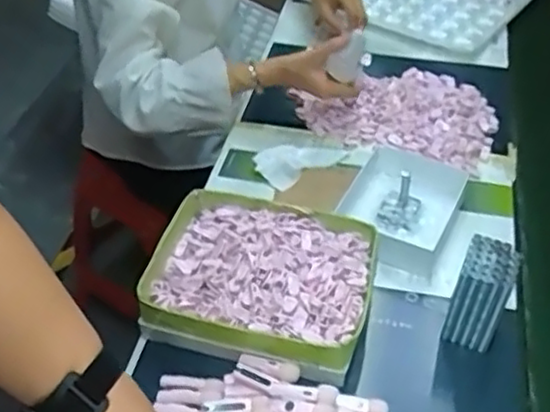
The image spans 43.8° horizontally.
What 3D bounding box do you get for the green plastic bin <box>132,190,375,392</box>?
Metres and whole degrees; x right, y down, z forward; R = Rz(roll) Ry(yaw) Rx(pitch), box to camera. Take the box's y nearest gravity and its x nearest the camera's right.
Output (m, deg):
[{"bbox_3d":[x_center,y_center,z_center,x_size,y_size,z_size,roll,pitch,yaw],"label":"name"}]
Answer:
[{"bbox_3d":[-0.019,0.076,0.756,0.250,0.054,0.201,18,46,13],"label":"green plastic bin"}]

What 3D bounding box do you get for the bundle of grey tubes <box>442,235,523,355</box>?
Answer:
[{"bbox_3d":[0.212,0.097,0.714,0.055,0.125,0.054,25,48,19],"label":"bundle of grey tubes"}]

